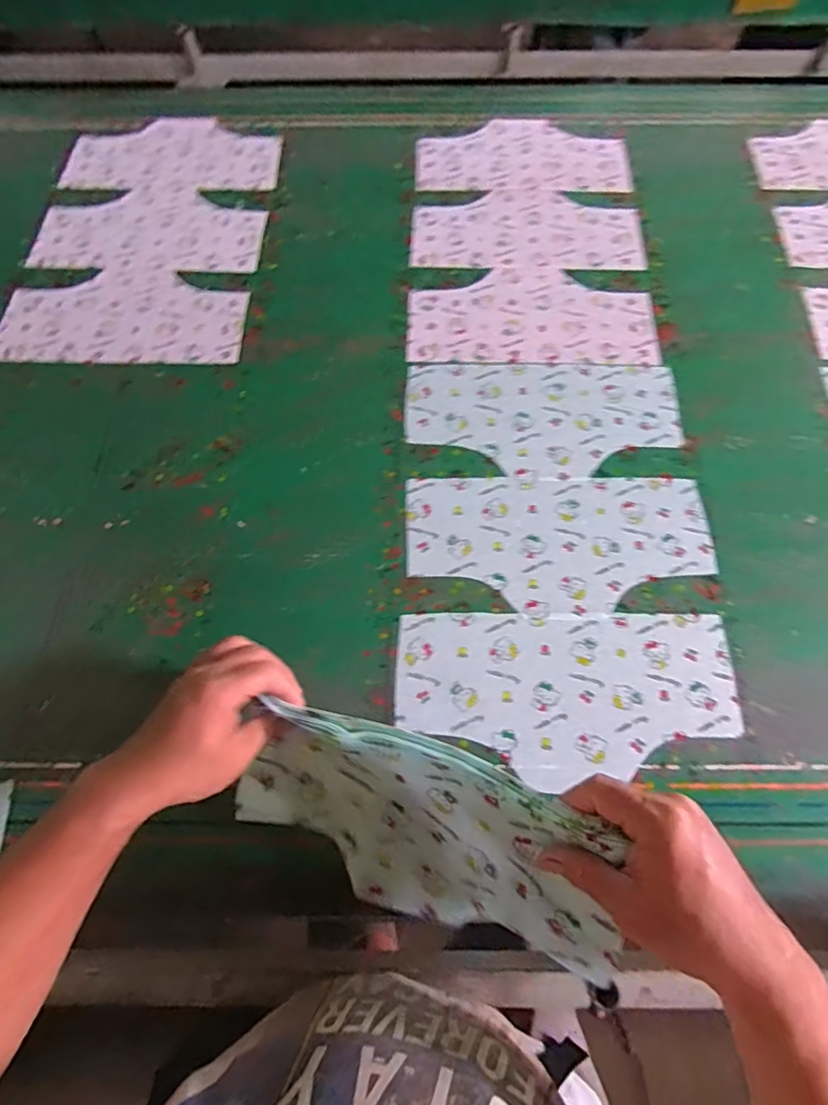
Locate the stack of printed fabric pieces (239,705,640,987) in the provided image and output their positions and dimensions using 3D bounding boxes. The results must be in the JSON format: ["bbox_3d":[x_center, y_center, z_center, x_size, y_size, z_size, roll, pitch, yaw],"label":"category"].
[{"bbox_3d":[0.001,0.225,0.446,0.301,0.173,0.048,11,24,28],"label":"stack of printed fabric pieces"}]

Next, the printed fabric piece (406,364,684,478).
[{"bbox_3d":[0.155,-0.163,0.676,0.318,0.007,0.159,1,65,-1],"label":"printed fabric piece"}]

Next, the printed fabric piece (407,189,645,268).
[{"bbox_3d":[0.160,-0.466,0.808,0.319,0.008,0.159,2,65,0],"label":"printed fabric piece"}]

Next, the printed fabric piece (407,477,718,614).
[{"bbox_3d":[0.155,-0.014,0.610,0.319,0.005,0.155,2,65,0],"label":"printed fabric piece"}]

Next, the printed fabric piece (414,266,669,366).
[{"bbox_3d":[0.153,-0.312,0.745,0.316,0.008,0.159,1,65,-1],"label":"printed fabric piece"}]

